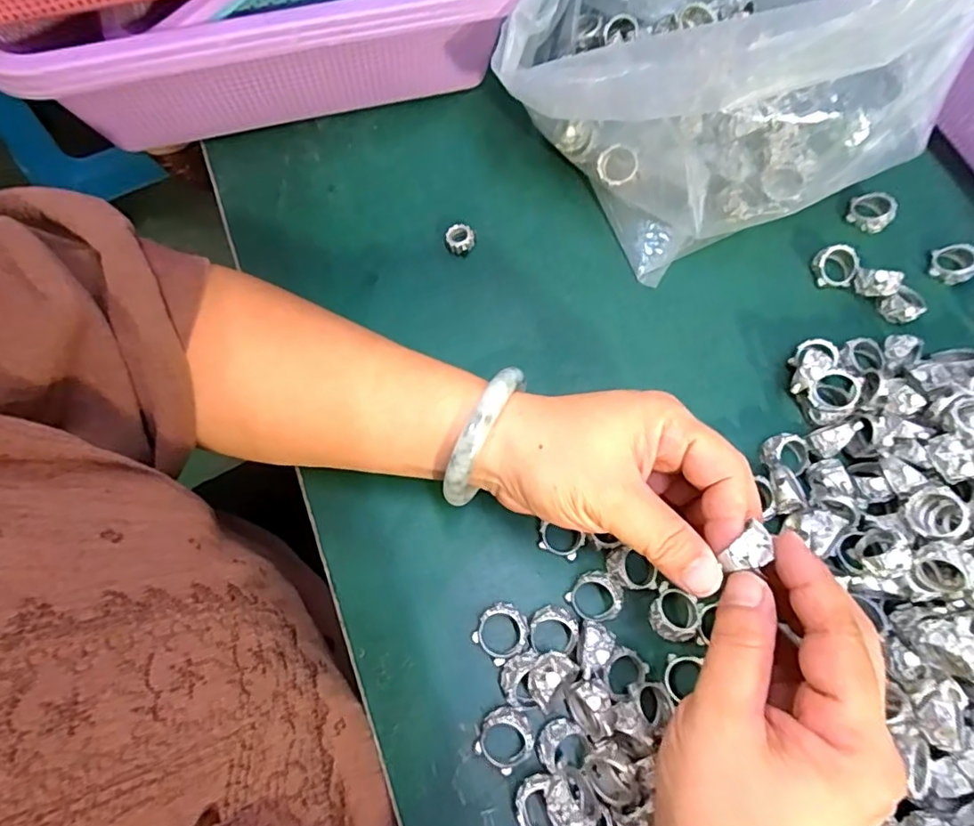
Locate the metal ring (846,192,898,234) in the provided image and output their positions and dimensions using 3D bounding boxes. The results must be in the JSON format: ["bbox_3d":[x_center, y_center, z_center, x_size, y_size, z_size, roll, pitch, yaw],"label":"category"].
[{"bbox_3d":[0.247,-0.130,0.364,0.027,0.012,0.023,38,76,11],"label":"metal ring"}]

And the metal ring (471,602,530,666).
[{"bbox_3d":[0.007,0.106,0.273,0.024,0.014,0.025,0,72,0],"label":"metal ring"}]

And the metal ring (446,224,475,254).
[{"bbox_3d":[-0.016,-0.105,0.347,0.017,0.012,0.016,0,72,0],"label":"metal ring"}]

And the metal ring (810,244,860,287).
[{"bbox_3d":[0.215,-0.090,0.349,0.023,0.015,0.022,0,72,0],"label":"metal ring"}]

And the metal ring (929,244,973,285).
[{"bbox_3d":[0.291,-0.094,0.352,0.021,0.014,0.024,5,72,2],"label":"metal ring"}]

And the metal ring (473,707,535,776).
[{"bbox_3d":[0.009,0.149,0.258,0.025,0.013,0.027,0,72,0],"label":"metal ring"}]

